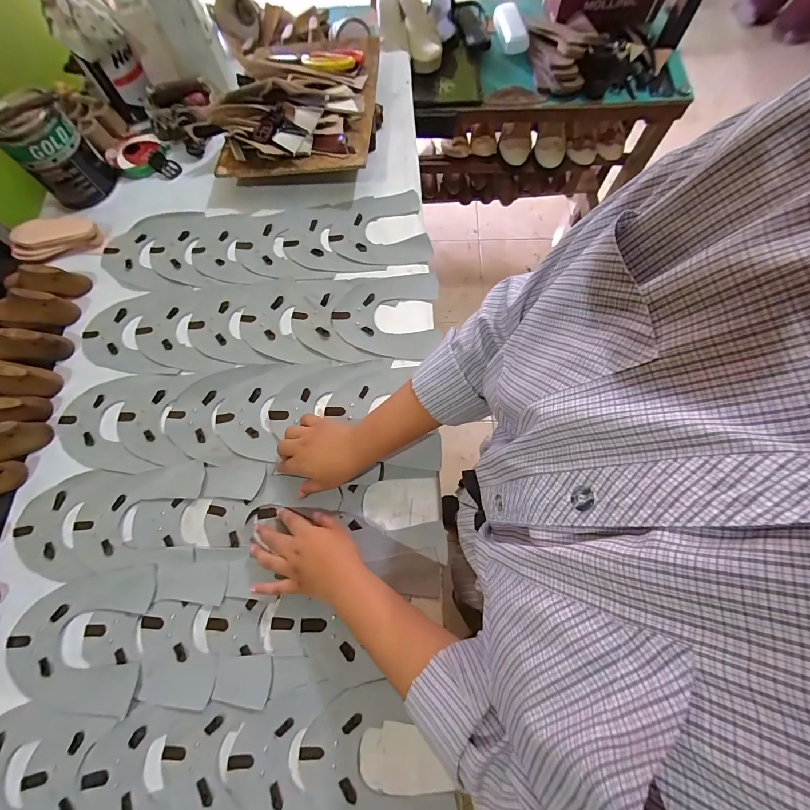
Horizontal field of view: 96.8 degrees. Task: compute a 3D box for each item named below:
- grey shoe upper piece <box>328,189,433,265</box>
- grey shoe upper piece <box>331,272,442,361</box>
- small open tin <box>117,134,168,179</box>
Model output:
[{"bbox_3d":[-0.046,-0.295,0.604,0.159,0.005,0.147,-11,71,-1],"label":"grey shoe upper piece"},{"bbox_3d":[-0.028,-0.138,0.552,0.159,0.008,0.146,-2,71,2],"label":"grey shoe upper piece"},{"bbox_3d":[-0.492,-0.459,0.666,0.071,0.028,0.083,7,72,5],"label":"small open tin"}]

